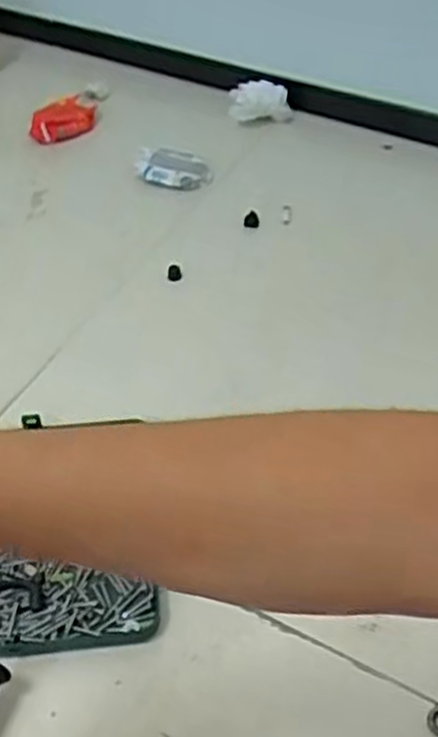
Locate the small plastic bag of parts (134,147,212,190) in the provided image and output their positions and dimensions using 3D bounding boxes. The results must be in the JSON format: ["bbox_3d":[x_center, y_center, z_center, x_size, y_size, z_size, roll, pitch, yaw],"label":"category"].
[{"bbox_3d":[-0.065,-0.286,1.116,0.107,0.031,0.059,10,48,10],"label":"small plastic bag of parts"}]

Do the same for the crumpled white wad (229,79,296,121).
[{"bbox_3d":[0.066,-0.411,1.191,0.101,0.060,0.027,-7,48,-9],"label":"crumpled white wad"}]

